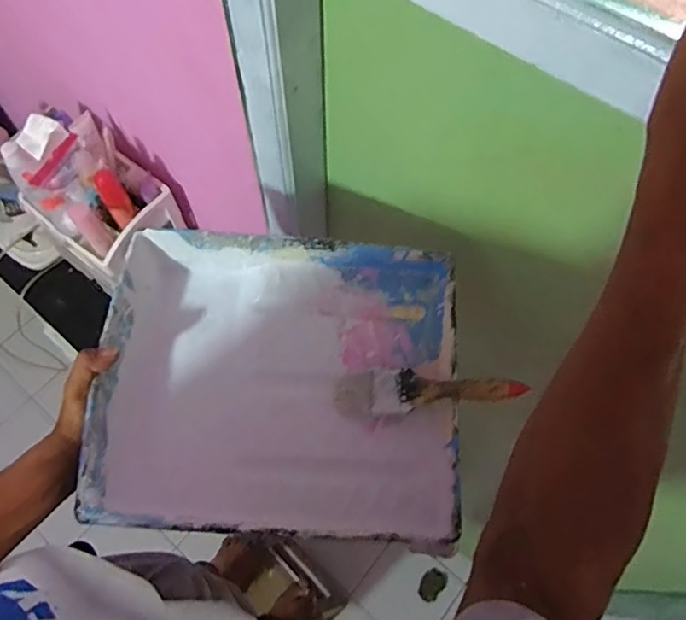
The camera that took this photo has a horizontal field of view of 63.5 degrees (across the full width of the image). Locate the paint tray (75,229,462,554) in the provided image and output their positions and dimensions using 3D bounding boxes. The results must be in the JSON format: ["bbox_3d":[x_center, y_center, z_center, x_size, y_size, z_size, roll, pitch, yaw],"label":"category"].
[{"bbox_3d":[-0.062,0.068,0.564,0.346,0.069,0.295,4,64,1],"label":"paint tray"}]

